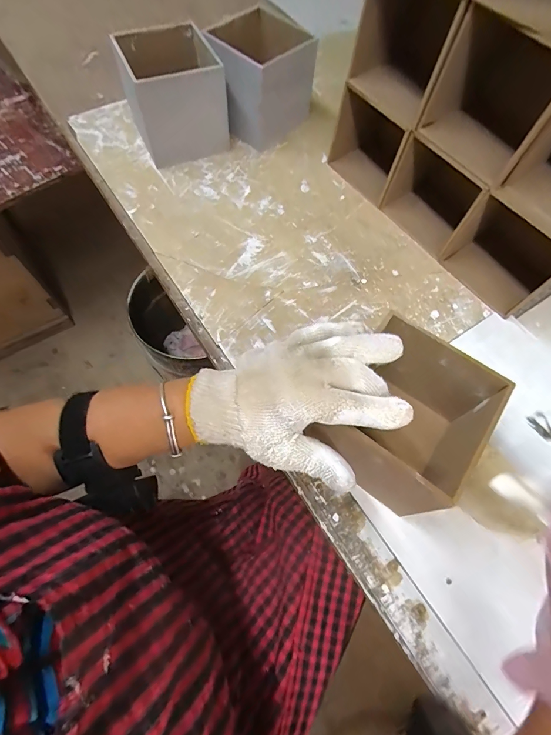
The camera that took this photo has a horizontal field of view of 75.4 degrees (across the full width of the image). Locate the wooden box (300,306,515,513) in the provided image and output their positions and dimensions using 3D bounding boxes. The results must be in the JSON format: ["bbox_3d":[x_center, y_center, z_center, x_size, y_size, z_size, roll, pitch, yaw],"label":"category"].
[{"bbox_3d":[0.112,0.049,0.319,0.108,0.121,0.112,33,69,11],"label":"wooden box"}]

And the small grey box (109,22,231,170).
[{"bbox_3d":[-0.143,-0.385,0.498,0.113,0.105,0.137,-22,70,-12],"label":"small grey box"}]

